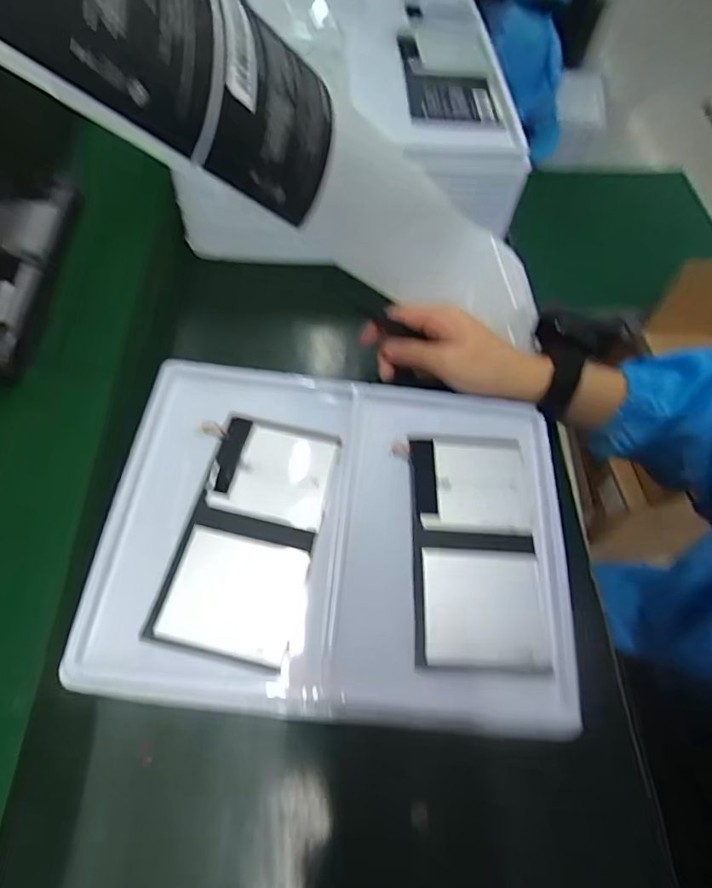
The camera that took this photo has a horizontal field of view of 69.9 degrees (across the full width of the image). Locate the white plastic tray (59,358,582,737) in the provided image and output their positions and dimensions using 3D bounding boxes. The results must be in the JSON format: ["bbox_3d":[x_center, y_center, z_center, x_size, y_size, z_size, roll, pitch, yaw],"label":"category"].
[{"bbox_3d":[-0.012,0.060,0.372,0.328,0.025,0.244,6,62,1],"label":"white plastic tray"}]

